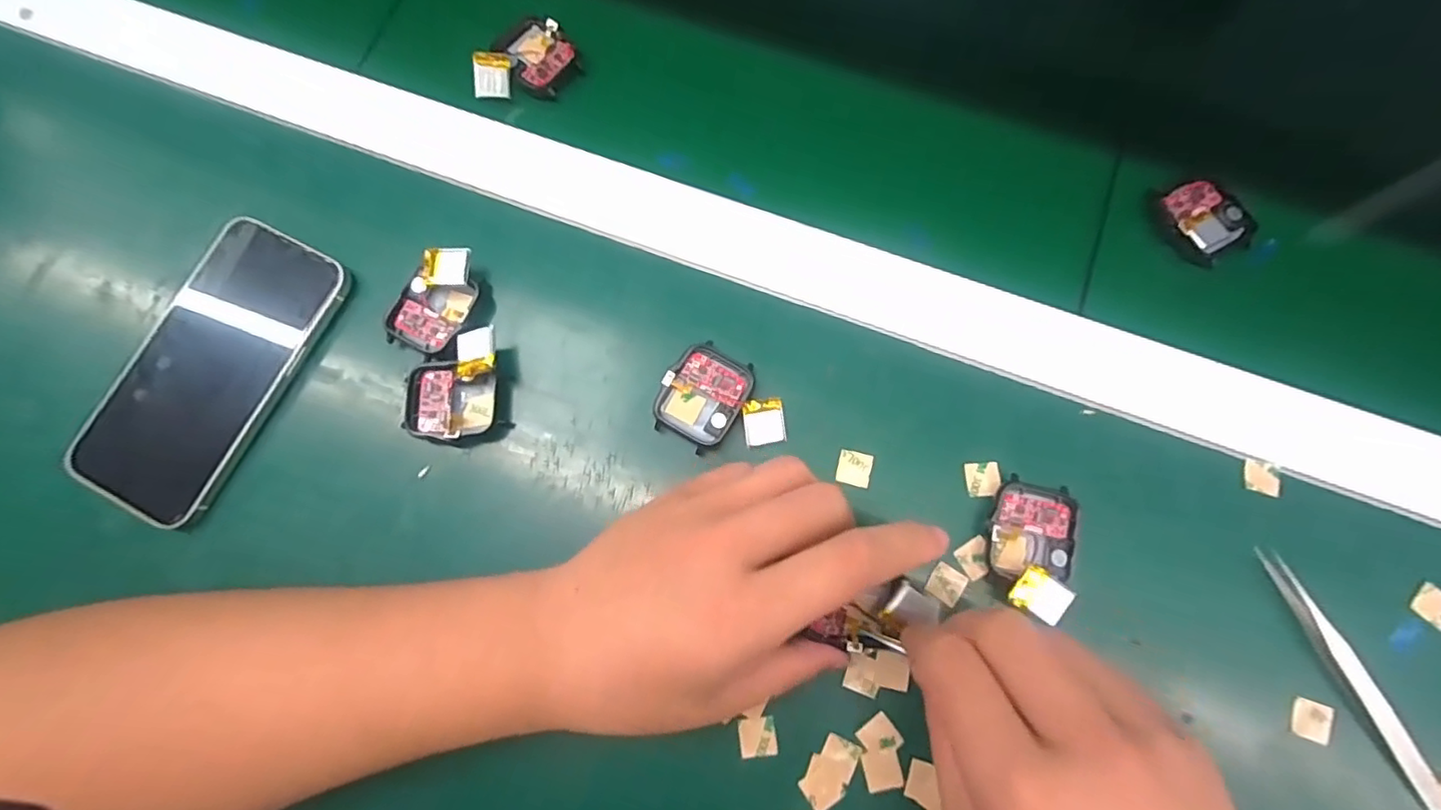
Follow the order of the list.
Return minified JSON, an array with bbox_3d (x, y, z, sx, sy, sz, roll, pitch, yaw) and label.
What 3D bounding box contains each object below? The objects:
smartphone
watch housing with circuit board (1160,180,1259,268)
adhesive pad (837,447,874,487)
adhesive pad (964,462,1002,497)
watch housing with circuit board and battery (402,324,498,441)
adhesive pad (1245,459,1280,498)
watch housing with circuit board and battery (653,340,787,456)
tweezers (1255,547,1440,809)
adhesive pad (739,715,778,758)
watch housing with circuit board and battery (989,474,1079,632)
[{"bbox_3d":[-0.247,-0.018,0.299,0.072,0.012,0.142,27,79,6],"label":"smartphone"},{"bbox_3d":[0.243,-0.093,0.307,0.036,0.007,0.041,-29,77,-5],"label":"watch housing with circuit board"},{"bbox_3d":[0.062,0.029,0.284,0.016,0.004,0.016,15,77,6],"label":"adhesive pad"},{"bbox_3d":[0.121,0.034,0.282,0.015,0.004,0.015,-4,76,1],"label":"adhesive pad"},{"bbox_3d":[-0.126,-0.009,0.288,0.042,0.021,0.050,4,77,3],"label":"watch housing with circuit board and battery"},{"bbox_3d":[0.248,0.033,0.280,0.014,0.004,0.015,13,72,9],"label":"adhesive pad"},{"bbox_3d":[0.001,0.001,0.285,0.058,0.009,0.045,30,79,9],"label":"watch housing with circuit board and battery"},{"bbox_3d":[0.267,0.116,0.258,0.016,0.008,0.114,-26,77,-4],"label":"tweezers"},{"bbox_3d":[0.016,0.143,0.263,0.015,0.004,0.016,-6,76,-1],"label":"adhesive pad"},{"bbox_3d":[0.135,0.062,0.267,0.036,0.015,0.055,13,77,5],"label":"watch housing with circuit board and battery"}]

